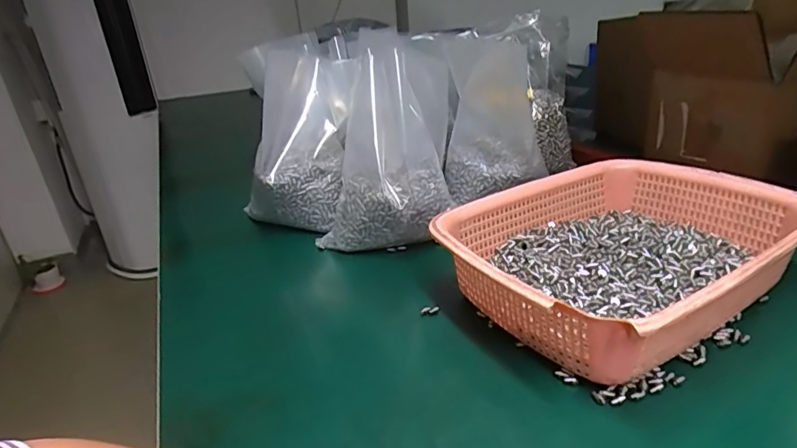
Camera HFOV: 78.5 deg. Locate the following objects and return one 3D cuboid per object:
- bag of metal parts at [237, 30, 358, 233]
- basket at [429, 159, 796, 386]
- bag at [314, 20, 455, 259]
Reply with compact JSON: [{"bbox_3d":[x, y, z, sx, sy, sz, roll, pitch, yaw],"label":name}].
[{"bbox_3d":[-0.126,-0.106,0.601,0.162,0.198,0.119,-7,25,-4],"label":"bag of metal parts"},{"bbox_3d":[0.194,0.027,0.430,0.293,0.080,0.214,-18,28,-25],"label":"basket"},{"bbox_3d":[-0.020,-0.078,0.527,0.140,0.197,0.097,2,26,16],"label":"bag"}]

